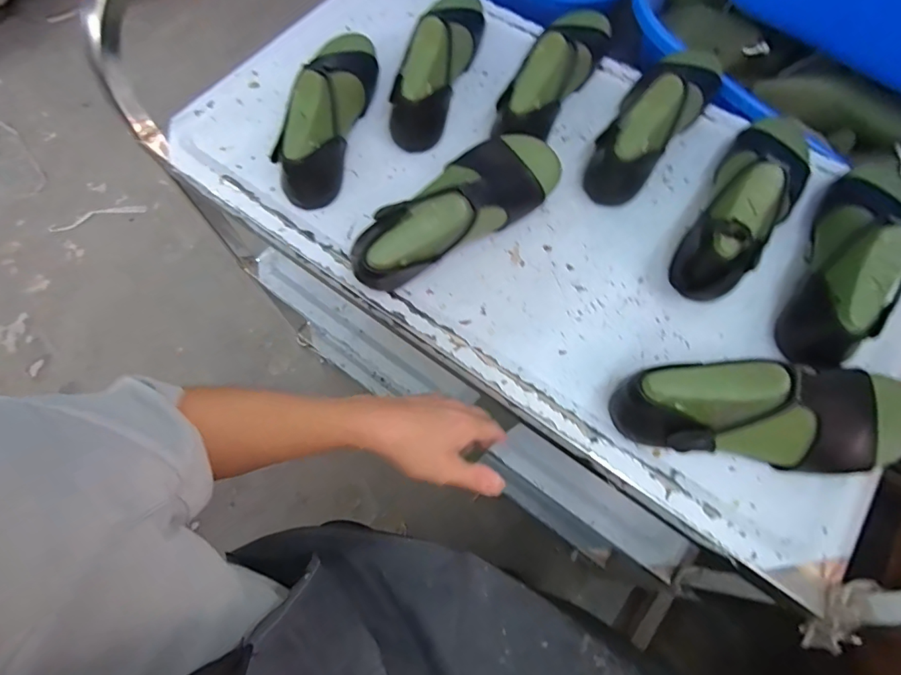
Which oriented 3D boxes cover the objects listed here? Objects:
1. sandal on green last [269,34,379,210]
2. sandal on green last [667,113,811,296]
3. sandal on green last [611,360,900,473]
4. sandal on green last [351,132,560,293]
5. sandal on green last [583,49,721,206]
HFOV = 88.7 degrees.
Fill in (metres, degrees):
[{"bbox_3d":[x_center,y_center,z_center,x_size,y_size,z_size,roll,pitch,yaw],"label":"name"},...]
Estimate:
[{"bbox_3d":[-0.135,-0.260,0.506,0.070,0.089,0.238,7,68,2],"label":"sandal on green last"},{"bbox_3d":[0.292,-0.135,0.448,0.083,0.096,0.236,38,72,14],"label":"sandal on green last"},{"bbox_3d":[0.256,0.065,0.363,0.234,0.098,0.075,-2,68,-2],"label":"sandal on green last"},{"bbox_3d":[0.013,-0.128,0.449,0.082,0.091,0.242,41,73,15],"label":"sandal on green last"},{"bbox_3d":[0.225,-0.245,0.493,0.065,0.098,0.212,37,72,13],"label":"sandal on green last"}]

